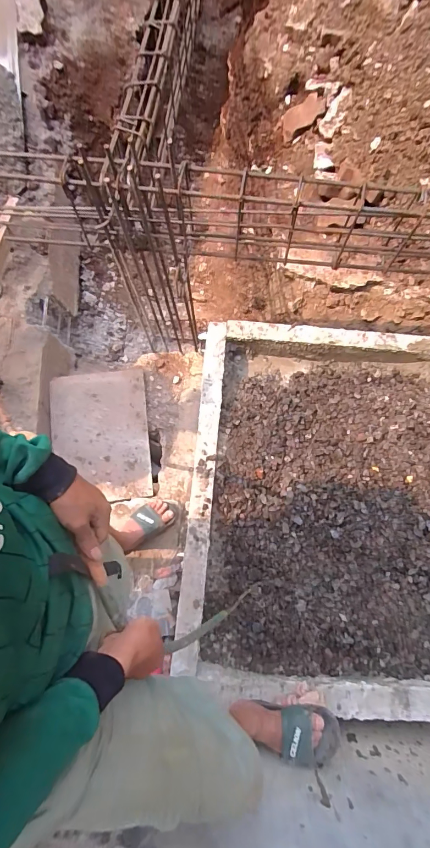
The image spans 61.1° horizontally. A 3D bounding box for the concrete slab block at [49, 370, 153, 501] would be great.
[{"bbox_3d":[-0.450,0.042,1.433,0.370,0.032,0.514,-8,75,-1],"label":"concrete slab block"}]

